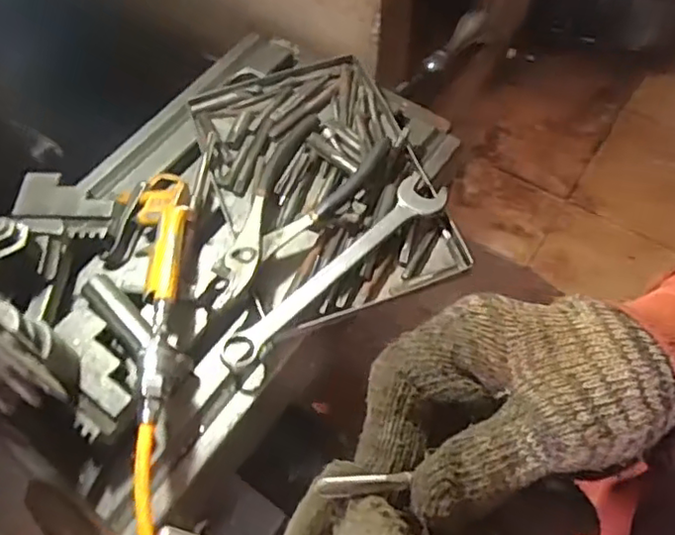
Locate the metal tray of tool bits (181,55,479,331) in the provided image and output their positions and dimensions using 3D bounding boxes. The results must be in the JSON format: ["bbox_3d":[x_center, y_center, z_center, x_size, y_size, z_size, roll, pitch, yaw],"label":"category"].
[{"bbox_3d":[-0.015,-0.074,0.521,0.161,0.030,0.246,-19,62,-10],"label":"metal tray of tool bits"}]

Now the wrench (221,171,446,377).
[{"bbox_3d":[0.002,0.002,0.464,0.036,0.015,0.215,40,68,21],"label":"wrench"}]

